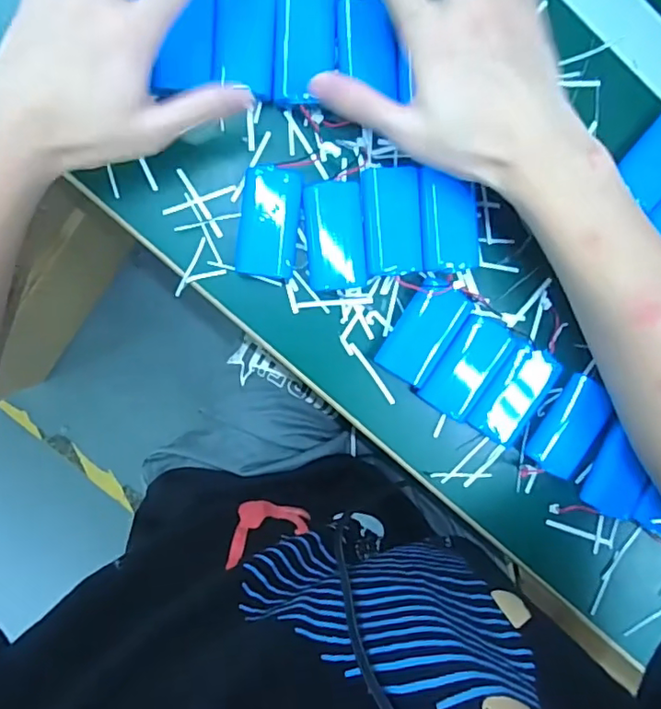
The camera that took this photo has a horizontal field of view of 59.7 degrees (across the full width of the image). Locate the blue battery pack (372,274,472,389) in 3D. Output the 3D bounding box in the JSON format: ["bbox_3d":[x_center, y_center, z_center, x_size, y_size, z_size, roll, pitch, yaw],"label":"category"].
[{"bbox_3d":[0.063,-0.015,0.386,0.037,0.014,0.070,33,90,-6],"label":"blue battery pack"}]

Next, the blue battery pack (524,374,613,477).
[{"bbox_3d":[0.167,0.050,0.400,0.035,0.016,0.070,32,90,-6],"label":"blue battery pack"}]

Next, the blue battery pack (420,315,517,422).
[{"bbox_3d":[0.092,0.008,0.385,0.036,0.015,0.069,34,90,-6],"label":"blue battery pack"}]

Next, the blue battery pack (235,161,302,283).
[{"bbox_3d":[-0.039,-0.084,0.372,0.037,0.018,0.068,6,93,-5],"label":"blue battery pack"}]

